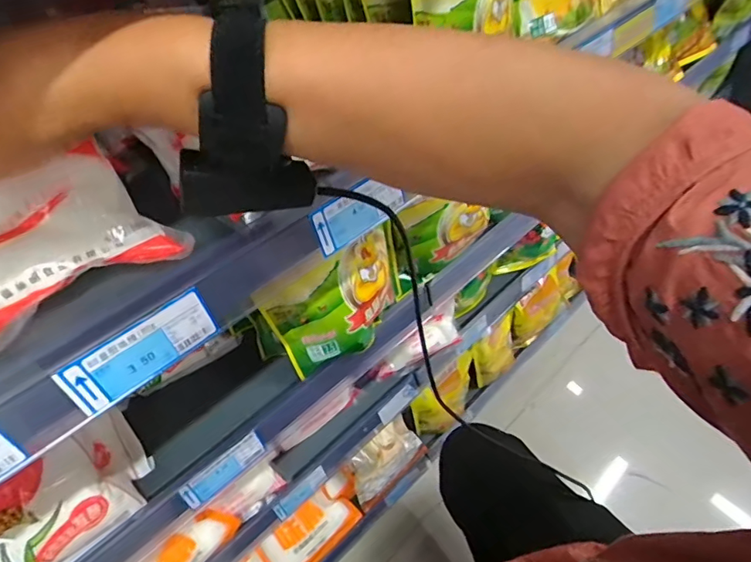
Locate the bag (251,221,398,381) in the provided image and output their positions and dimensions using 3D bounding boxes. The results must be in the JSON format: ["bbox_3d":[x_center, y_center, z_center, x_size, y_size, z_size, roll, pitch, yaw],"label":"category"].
[{"bbox_3d":[-0.029,0.019,0.469,0.149,0.119,0.043,-32,30,-24],"label":"bag"}]

